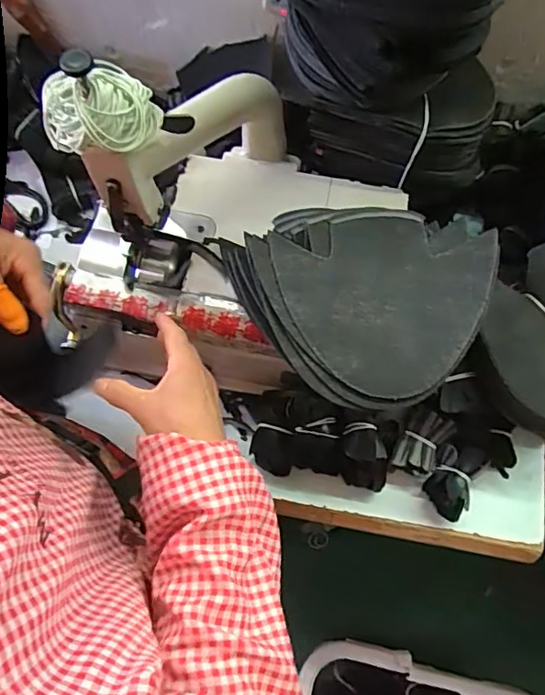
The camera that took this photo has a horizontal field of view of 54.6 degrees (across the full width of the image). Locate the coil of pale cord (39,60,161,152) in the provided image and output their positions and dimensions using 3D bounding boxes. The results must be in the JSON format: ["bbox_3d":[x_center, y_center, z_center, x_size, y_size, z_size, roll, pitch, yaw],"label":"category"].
[{"bbox_3d":[-0.136,-0.181,0.403,0.087,0.052,0.059,-2,71,1],"label":"coil of pale cord"}]

